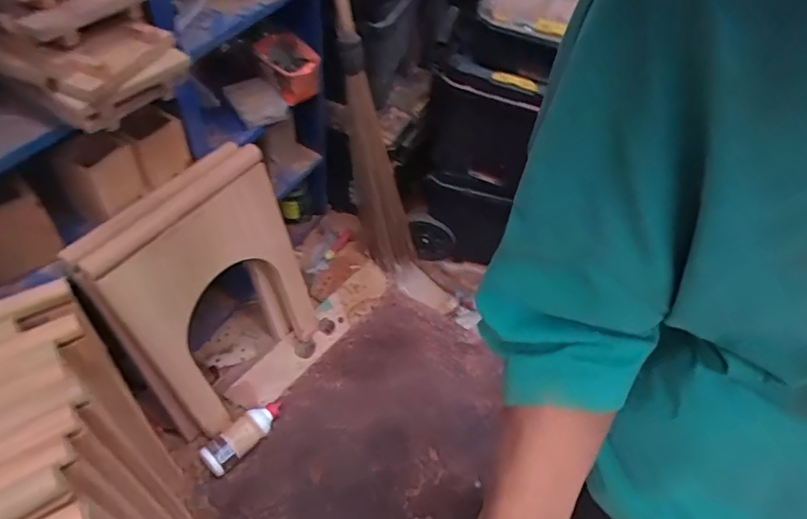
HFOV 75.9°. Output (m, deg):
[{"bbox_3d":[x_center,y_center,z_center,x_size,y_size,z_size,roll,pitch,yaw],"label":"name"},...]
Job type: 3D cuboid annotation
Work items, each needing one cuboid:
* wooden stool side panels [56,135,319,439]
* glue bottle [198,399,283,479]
[{"bbox_3d":[-0.385,0.080,1.107,0.082,0.566,0.395,27,55,29],"label":"wooden stool side panels"},{"bbox_3d":[-0.359,0.396,1.184,0.205,0.070,0.075,-35,64,-28],"label":"glue bottle"}]

